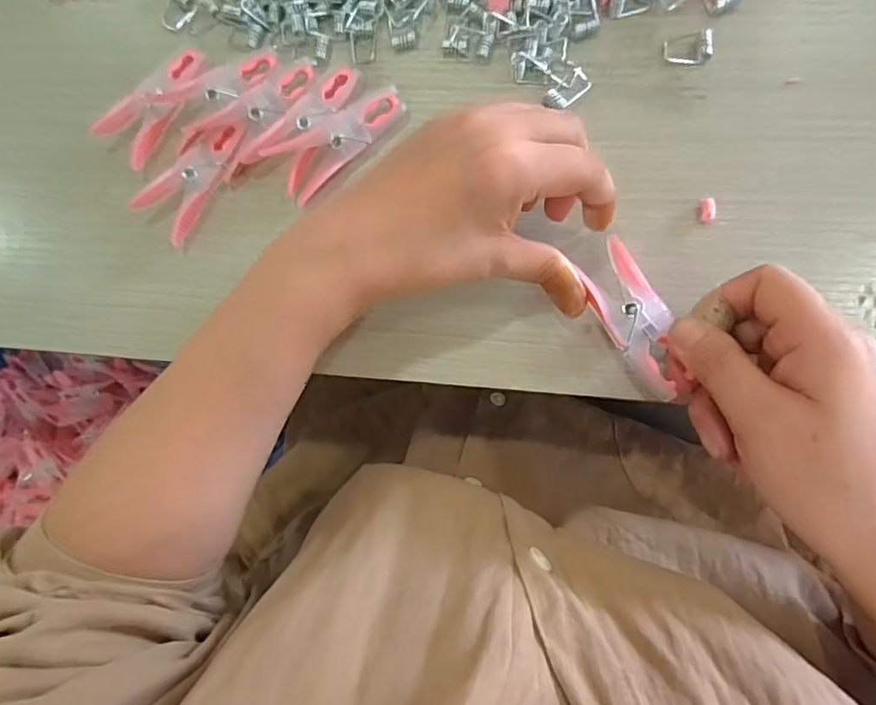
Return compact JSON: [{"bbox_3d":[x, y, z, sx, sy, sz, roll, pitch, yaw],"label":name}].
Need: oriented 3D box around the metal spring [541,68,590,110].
[{"bbox_3d":[0.069,-0.142,0.287,0.027,0.007,0.018,-42,81,2],"label":"metal spring"}]

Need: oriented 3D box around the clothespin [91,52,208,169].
[{"bbox_3d":[-0.167,-0.148,0.318,0.035,0.016,0.074,38,90,11],"label":"clothespin"}]

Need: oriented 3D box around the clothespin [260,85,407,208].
[{"bbox_3d":[-0.053,-0.117,0.296,0.078,0.016,0.032,-30,79,4],"label":"clothespin"}]

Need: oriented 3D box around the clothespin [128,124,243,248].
[{"bbox_3d":[-0.137,-0.099,0.308,0.033,0.014,0.072,42,91,11],"label":"clothespin"}]

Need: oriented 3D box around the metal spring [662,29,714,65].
[{"bbox_3d":[0.130,-0.159,0.279,0.023,0.005,0.018,-3,82,8],"label":"metal spring"}]

